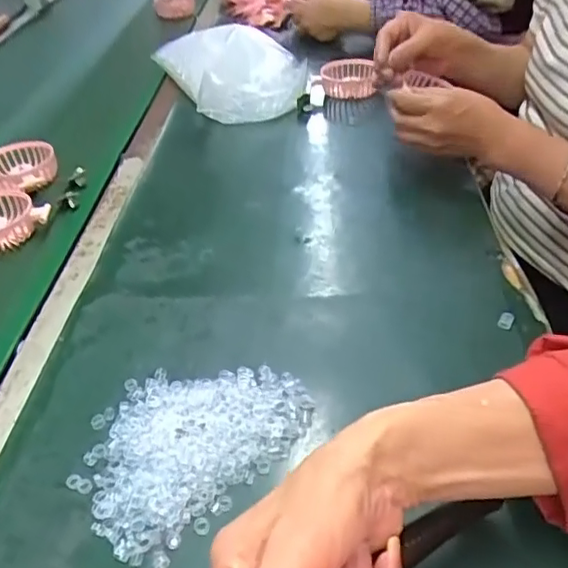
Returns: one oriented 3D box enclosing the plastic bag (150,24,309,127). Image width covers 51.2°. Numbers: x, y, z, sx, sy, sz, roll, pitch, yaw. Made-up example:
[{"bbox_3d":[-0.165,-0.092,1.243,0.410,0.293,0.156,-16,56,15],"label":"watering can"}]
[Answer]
[{"bbox_3d":[-0.081,-0.330,0.899,0.167,0.078,0.275,-18,41,-16],"label":"plastic bag"}]

